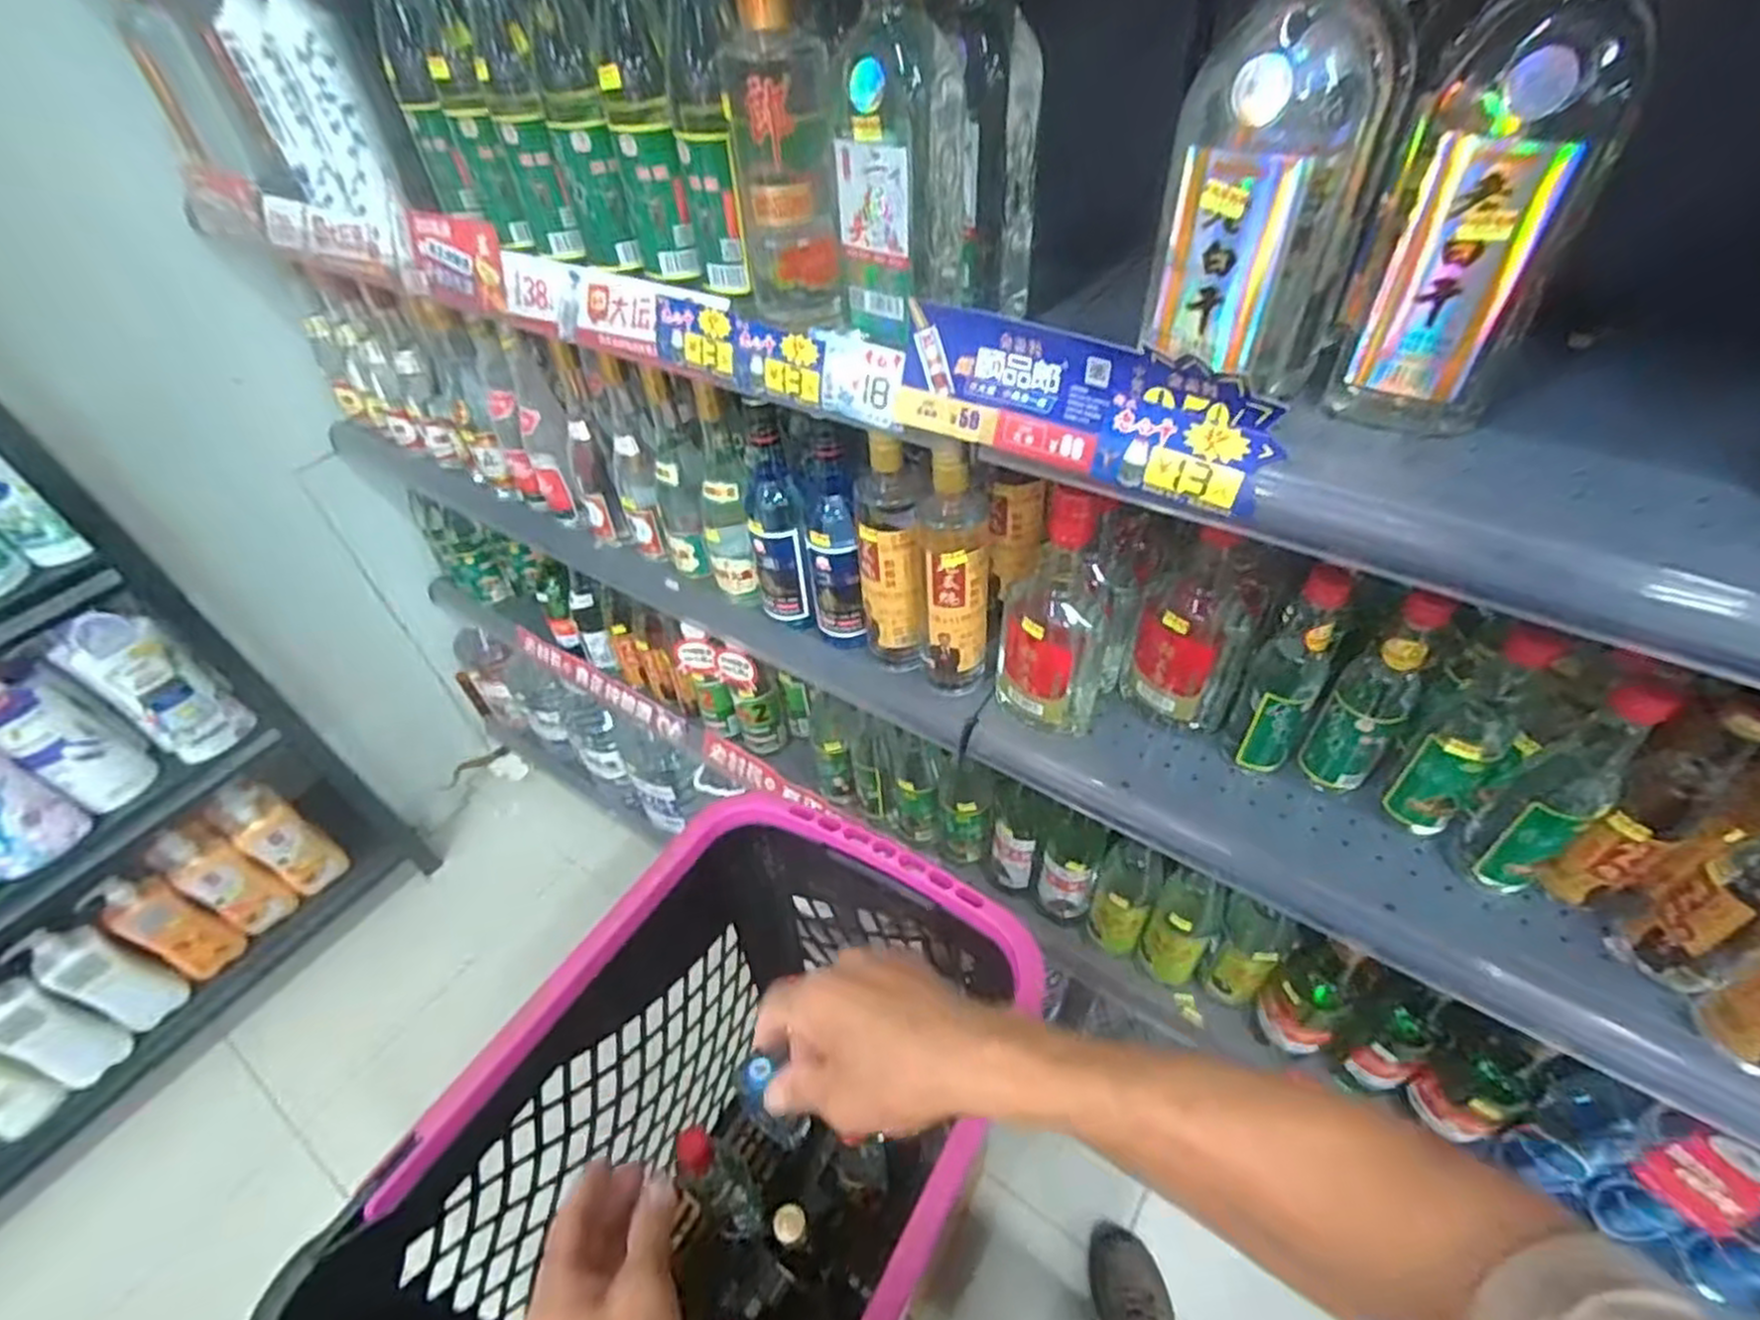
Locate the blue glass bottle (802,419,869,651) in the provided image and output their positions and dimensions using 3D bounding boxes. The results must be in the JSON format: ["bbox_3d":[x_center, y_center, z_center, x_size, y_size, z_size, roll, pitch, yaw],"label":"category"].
[{"bbox_3d":[-0.045,-0.100,0.763,0.054,0.233,0.064,-8,46,-2],"label":"blue glass bottle"}]

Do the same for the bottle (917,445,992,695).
[{"bbox_3d":[0.069,-0.065,0.692,0.055,0.245,0.054,-12,46,-5],"label":"bottle"}]

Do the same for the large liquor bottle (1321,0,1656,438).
[{"bbox_3d":[0.300,-0.234,0.378,0.090,0.242,0.056,23,52,25],"label":"large liquor bottle"}]

